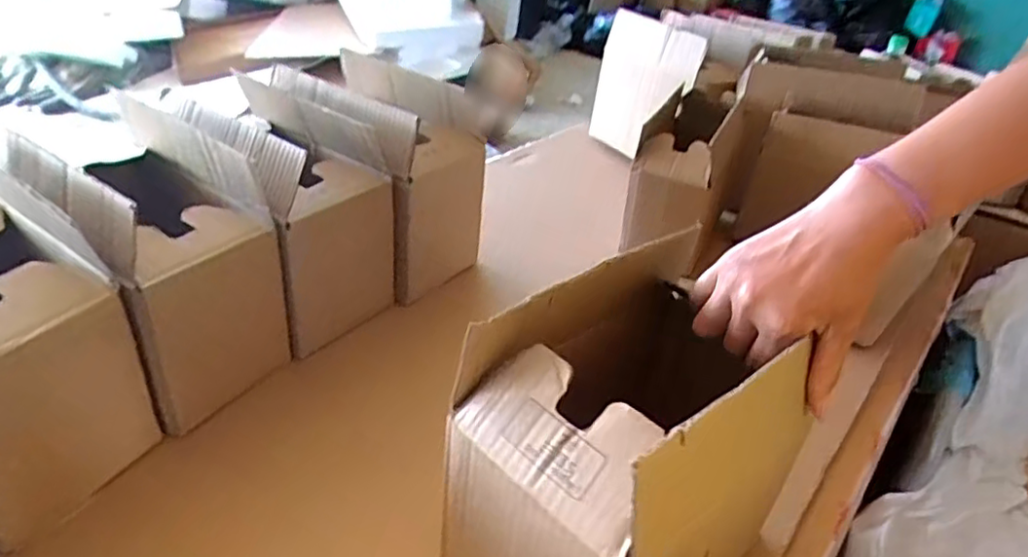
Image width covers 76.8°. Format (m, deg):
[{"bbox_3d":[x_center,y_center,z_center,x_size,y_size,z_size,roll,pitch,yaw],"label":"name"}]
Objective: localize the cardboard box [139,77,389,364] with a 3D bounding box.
[{"bbox_3d":[-0.240,-0.069,0.686,0.179,0.216,0.138,24,36,26],"label":"cardboard box"}]

